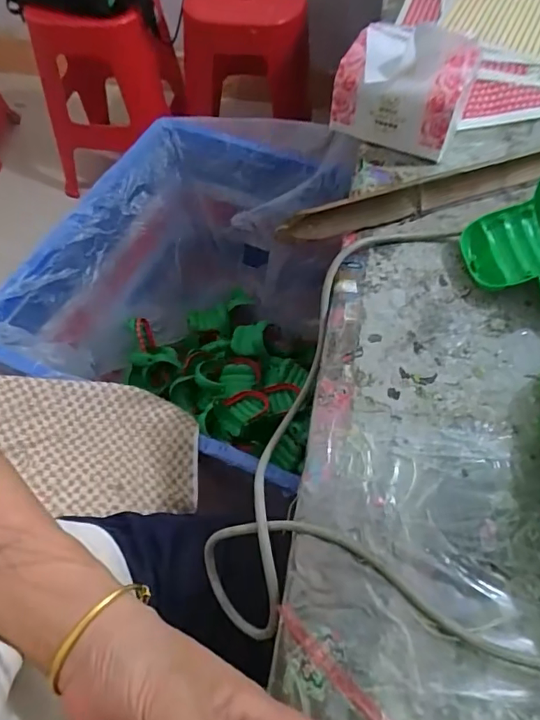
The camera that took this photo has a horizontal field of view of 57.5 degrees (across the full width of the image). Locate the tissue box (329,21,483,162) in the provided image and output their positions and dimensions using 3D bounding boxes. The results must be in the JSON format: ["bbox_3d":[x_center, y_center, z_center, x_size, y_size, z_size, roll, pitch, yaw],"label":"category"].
[{"bbox_3d":[0.133,-0.274,0.505,0.128,0.104,0.046,21,62,12],"label":"tissue box"}]

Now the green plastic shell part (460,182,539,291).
[{"bbox_3d":[0.229,-0.105,0.436,0.090,0.072,0.077,-11,60,-6],"label":"green plastic shell part"}]

